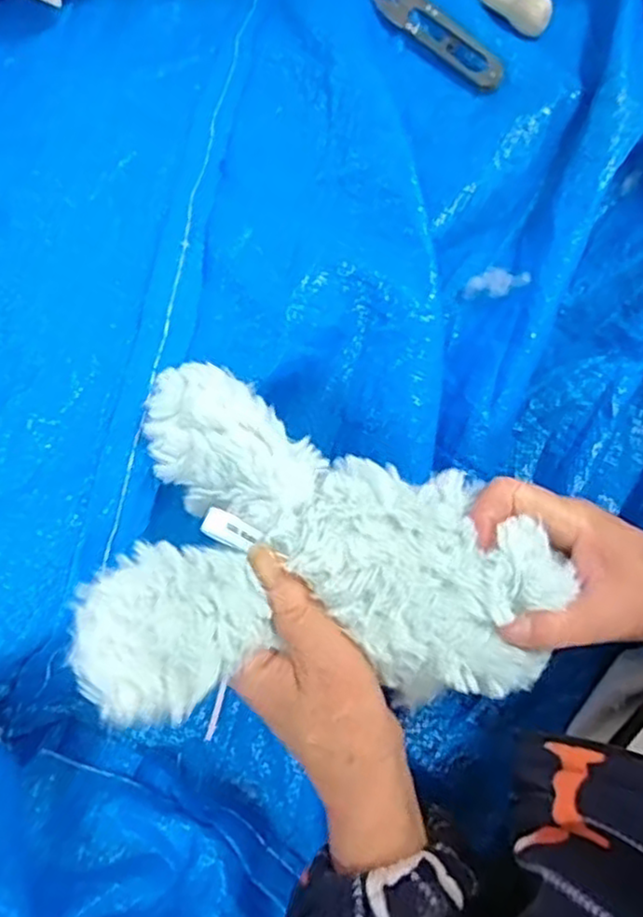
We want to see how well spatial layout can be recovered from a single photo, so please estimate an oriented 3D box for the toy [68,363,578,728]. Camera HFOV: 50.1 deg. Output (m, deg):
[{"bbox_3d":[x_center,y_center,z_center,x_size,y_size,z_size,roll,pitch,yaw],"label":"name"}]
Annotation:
[{"bbox_3d":[0.010,0.035,0.289,0.182,0.083,0.143,3,70,2],"label":"toy"}]

